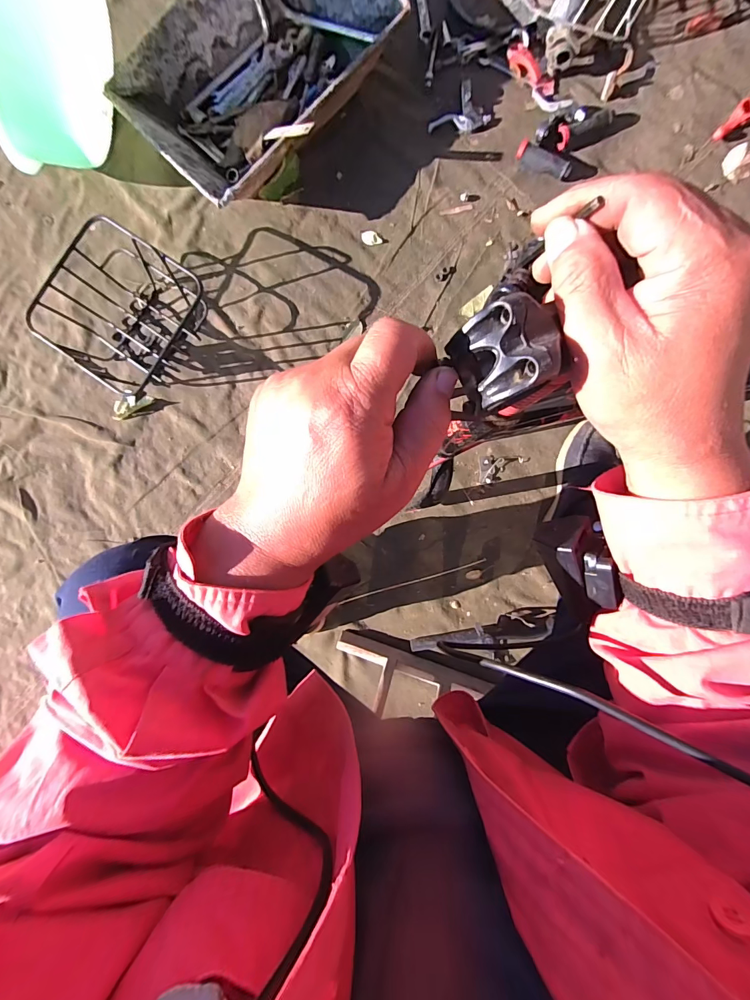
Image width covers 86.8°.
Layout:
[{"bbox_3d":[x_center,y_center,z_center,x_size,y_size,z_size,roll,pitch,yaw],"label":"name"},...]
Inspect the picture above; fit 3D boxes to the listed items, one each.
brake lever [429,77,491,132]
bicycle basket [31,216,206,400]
[{"bbox_3d":[0.155,-0.735,0.759,0.107,0.020,0.081,-32,88,2],"label":"brake lever"},{"bbox_3d":[-0.473,-0.355,0.746,0.228,0.107,0.241,38,91,3],"label":"bicycle basket"}]

